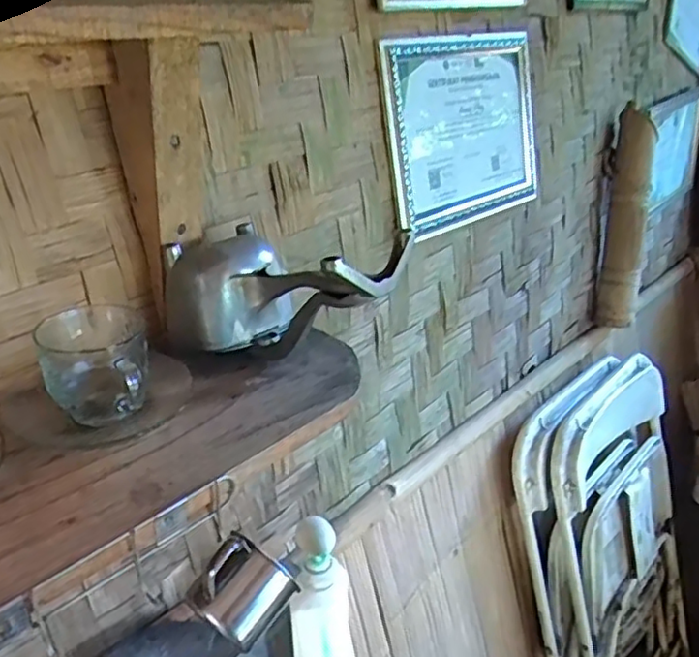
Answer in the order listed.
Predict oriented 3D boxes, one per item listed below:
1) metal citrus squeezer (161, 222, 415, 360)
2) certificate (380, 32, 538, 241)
[{"bbox_3d":[-0.051,-0.032,0.569,0.232,0.114,0.120,-1,22,37],"label":"metal citrus squeezer"},{"bbox_3d":[0.182,-0.289,0.961,0.019,0.258,0.360,8,24,42],"label":"certificate"}]

